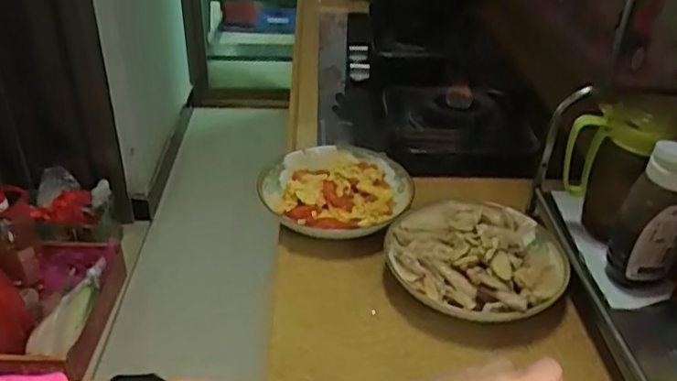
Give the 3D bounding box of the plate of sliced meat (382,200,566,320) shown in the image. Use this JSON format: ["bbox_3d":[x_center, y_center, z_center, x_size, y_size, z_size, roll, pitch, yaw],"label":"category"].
[{"bbox_3d":[0.155,0.072,0.694,0.191,0.036,0.184,1,34,-1],"label":"plate of sliced meat"}]

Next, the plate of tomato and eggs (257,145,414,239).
[{"bbox_3d":[-0.005,0.001,0.804,0.195,0.045,0.181,1,34,-1],"label":"plate of tomato and eggs"}]

